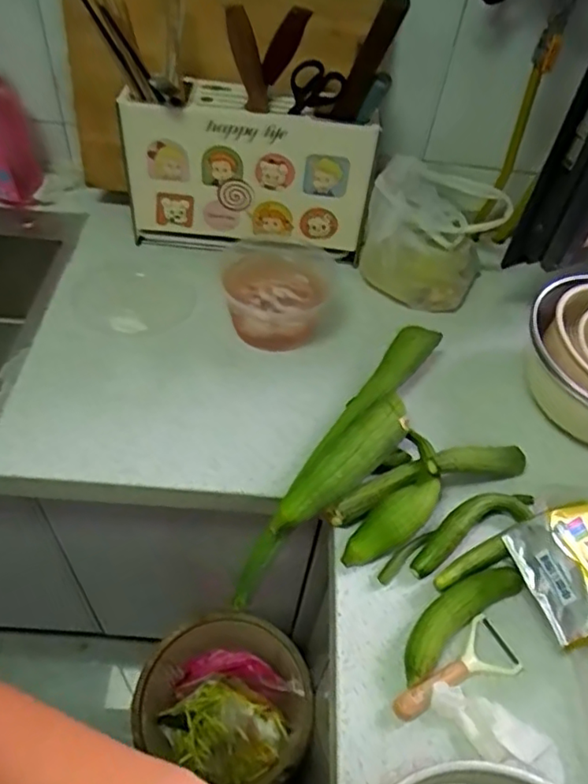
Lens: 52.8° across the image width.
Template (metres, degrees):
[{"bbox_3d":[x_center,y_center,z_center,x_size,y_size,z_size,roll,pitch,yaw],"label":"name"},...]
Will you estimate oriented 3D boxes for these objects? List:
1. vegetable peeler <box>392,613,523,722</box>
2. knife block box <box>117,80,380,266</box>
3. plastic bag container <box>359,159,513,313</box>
[{"bbox_3d":[0.156,0.271,0.573,0.139,0.021,0.058,-22,56,-22],"label":"vegetable peeler"},{"bbox_3d":[-0.071,-0.310,0.889,0.348,0.243,0.074,7,50,0],"label":"knife block box"},{"bbox_3d":[0.202,-0.235,0.898,0.181,0.180,0.136,19,51,9],"label":"plastic bag container"}]

